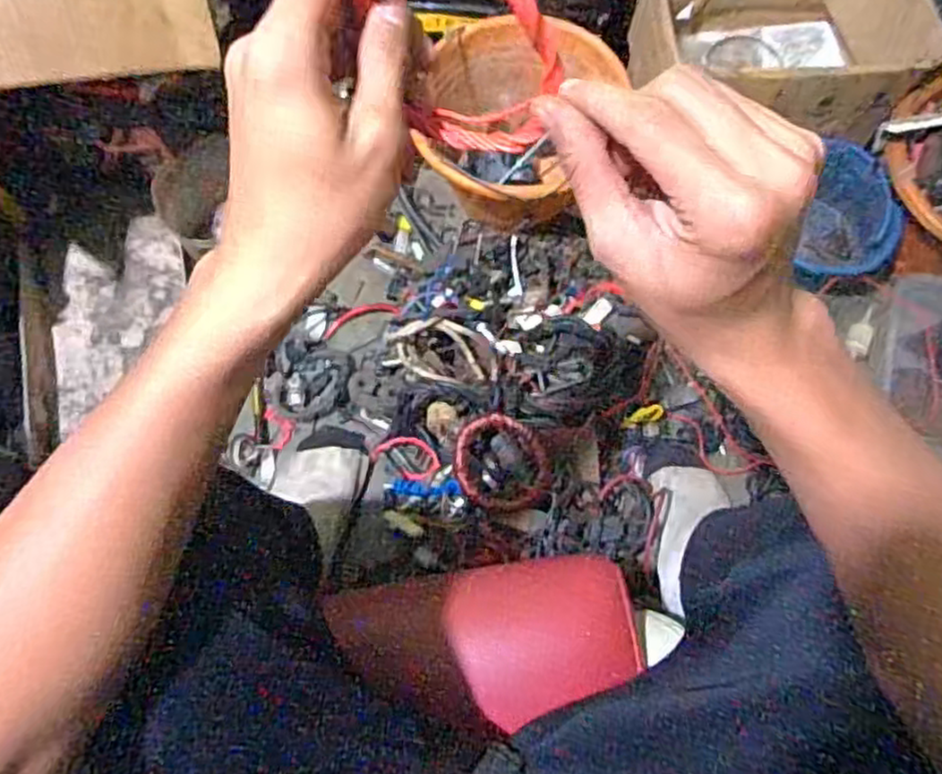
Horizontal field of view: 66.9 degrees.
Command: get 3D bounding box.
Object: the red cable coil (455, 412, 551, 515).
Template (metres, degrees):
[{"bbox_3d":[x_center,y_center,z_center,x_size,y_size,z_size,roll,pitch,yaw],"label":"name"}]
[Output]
[{"bbox_3d":[0.034,0.084,0.772,0.108,0.034,0.096,22,73,7],"label":"red cable coil"}]

